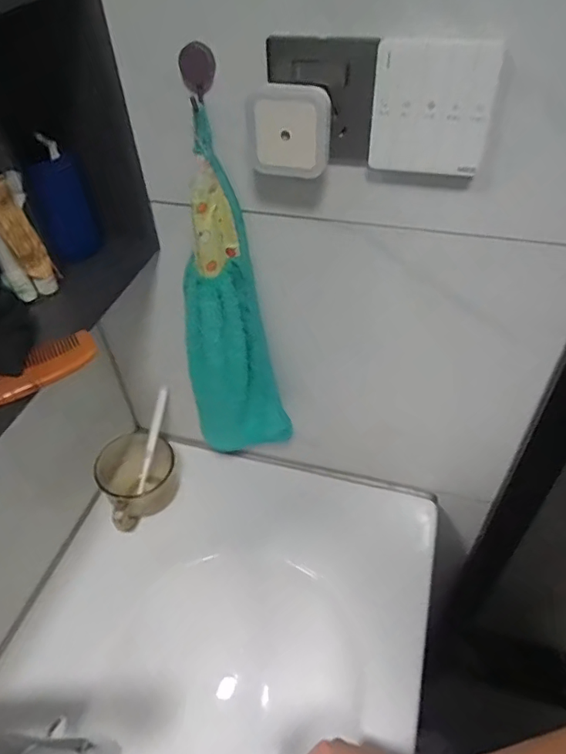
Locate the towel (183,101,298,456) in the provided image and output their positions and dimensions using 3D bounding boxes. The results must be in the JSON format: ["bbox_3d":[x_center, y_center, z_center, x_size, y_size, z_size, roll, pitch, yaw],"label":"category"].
[{"bbox_3d":[-0.058,-0.055,0.576,0.112,0.383,0.055,-8,45,-5],"label":"towel"}]

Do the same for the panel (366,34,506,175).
[{"bbox_3d":[0.110,-0.200,0.389,0.084,0.088,0.020,6,46,9],"label":"panel"}]

